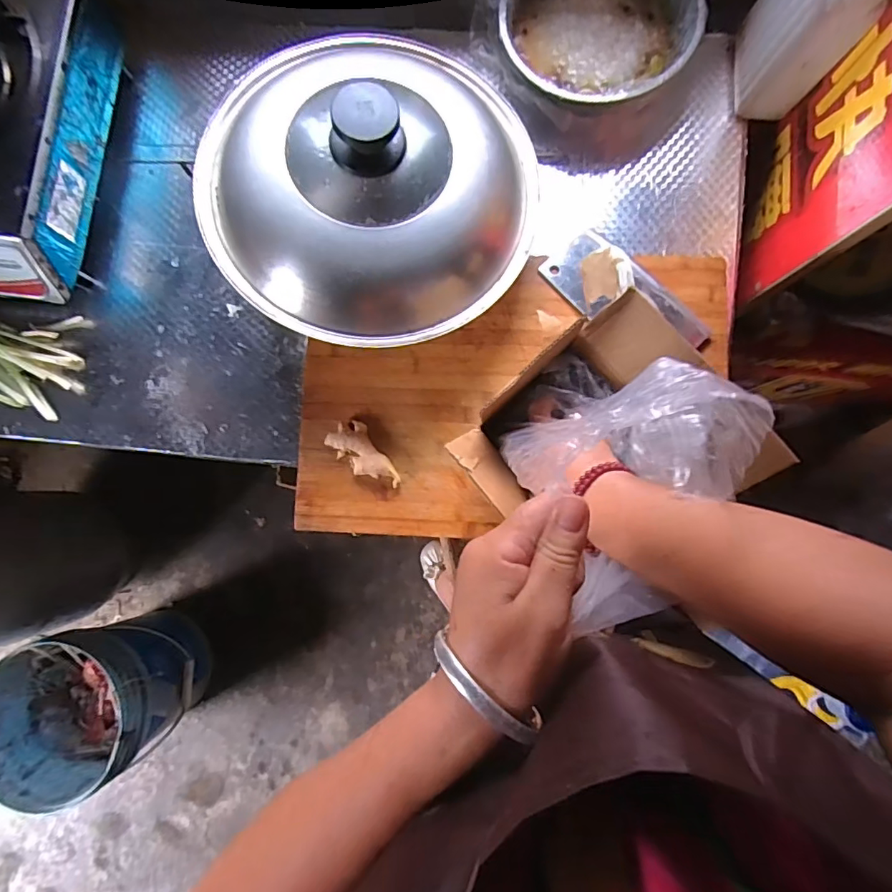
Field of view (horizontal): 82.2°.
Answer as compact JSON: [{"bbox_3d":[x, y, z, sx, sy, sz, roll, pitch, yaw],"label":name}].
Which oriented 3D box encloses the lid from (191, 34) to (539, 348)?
[{"bbox_3d":[-0.074,-0.262,0.506,0.324,0.140,0.309,0,83,3],"label":"lid"}]

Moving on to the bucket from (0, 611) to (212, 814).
[{"bbox_3d":[-0.733,0.541,1.136,0.321,0.382,0.294,0,83,3],"label":"bucket"}]

